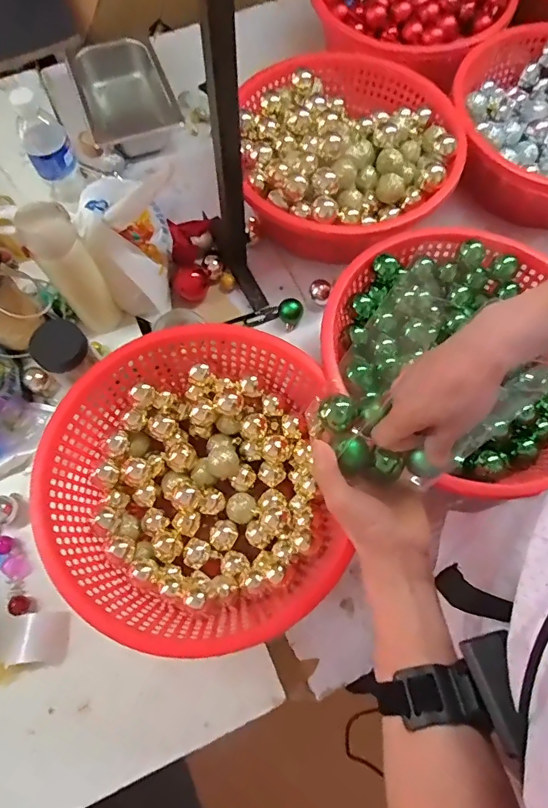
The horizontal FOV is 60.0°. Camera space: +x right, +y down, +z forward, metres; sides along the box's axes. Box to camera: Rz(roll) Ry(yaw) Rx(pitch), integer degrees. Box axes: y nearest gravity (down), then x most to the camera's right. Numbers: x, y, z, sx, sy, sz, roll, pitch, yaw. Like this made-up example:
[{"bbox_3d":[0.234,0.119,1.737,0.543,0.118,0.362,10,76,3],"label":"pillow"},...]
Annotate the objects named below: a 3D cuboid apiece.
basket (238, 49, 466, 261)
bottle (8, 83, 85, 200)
[{"bbox_3d":[0.109,-0.395,0.763,0.346,0.137,0.358,0,70,0],"label":"basket"},{"bbox_3d":[-0.324,-0.359,0.715,0.063,0.219,0.058,-29,72,-10],"label":"bottle"}]

